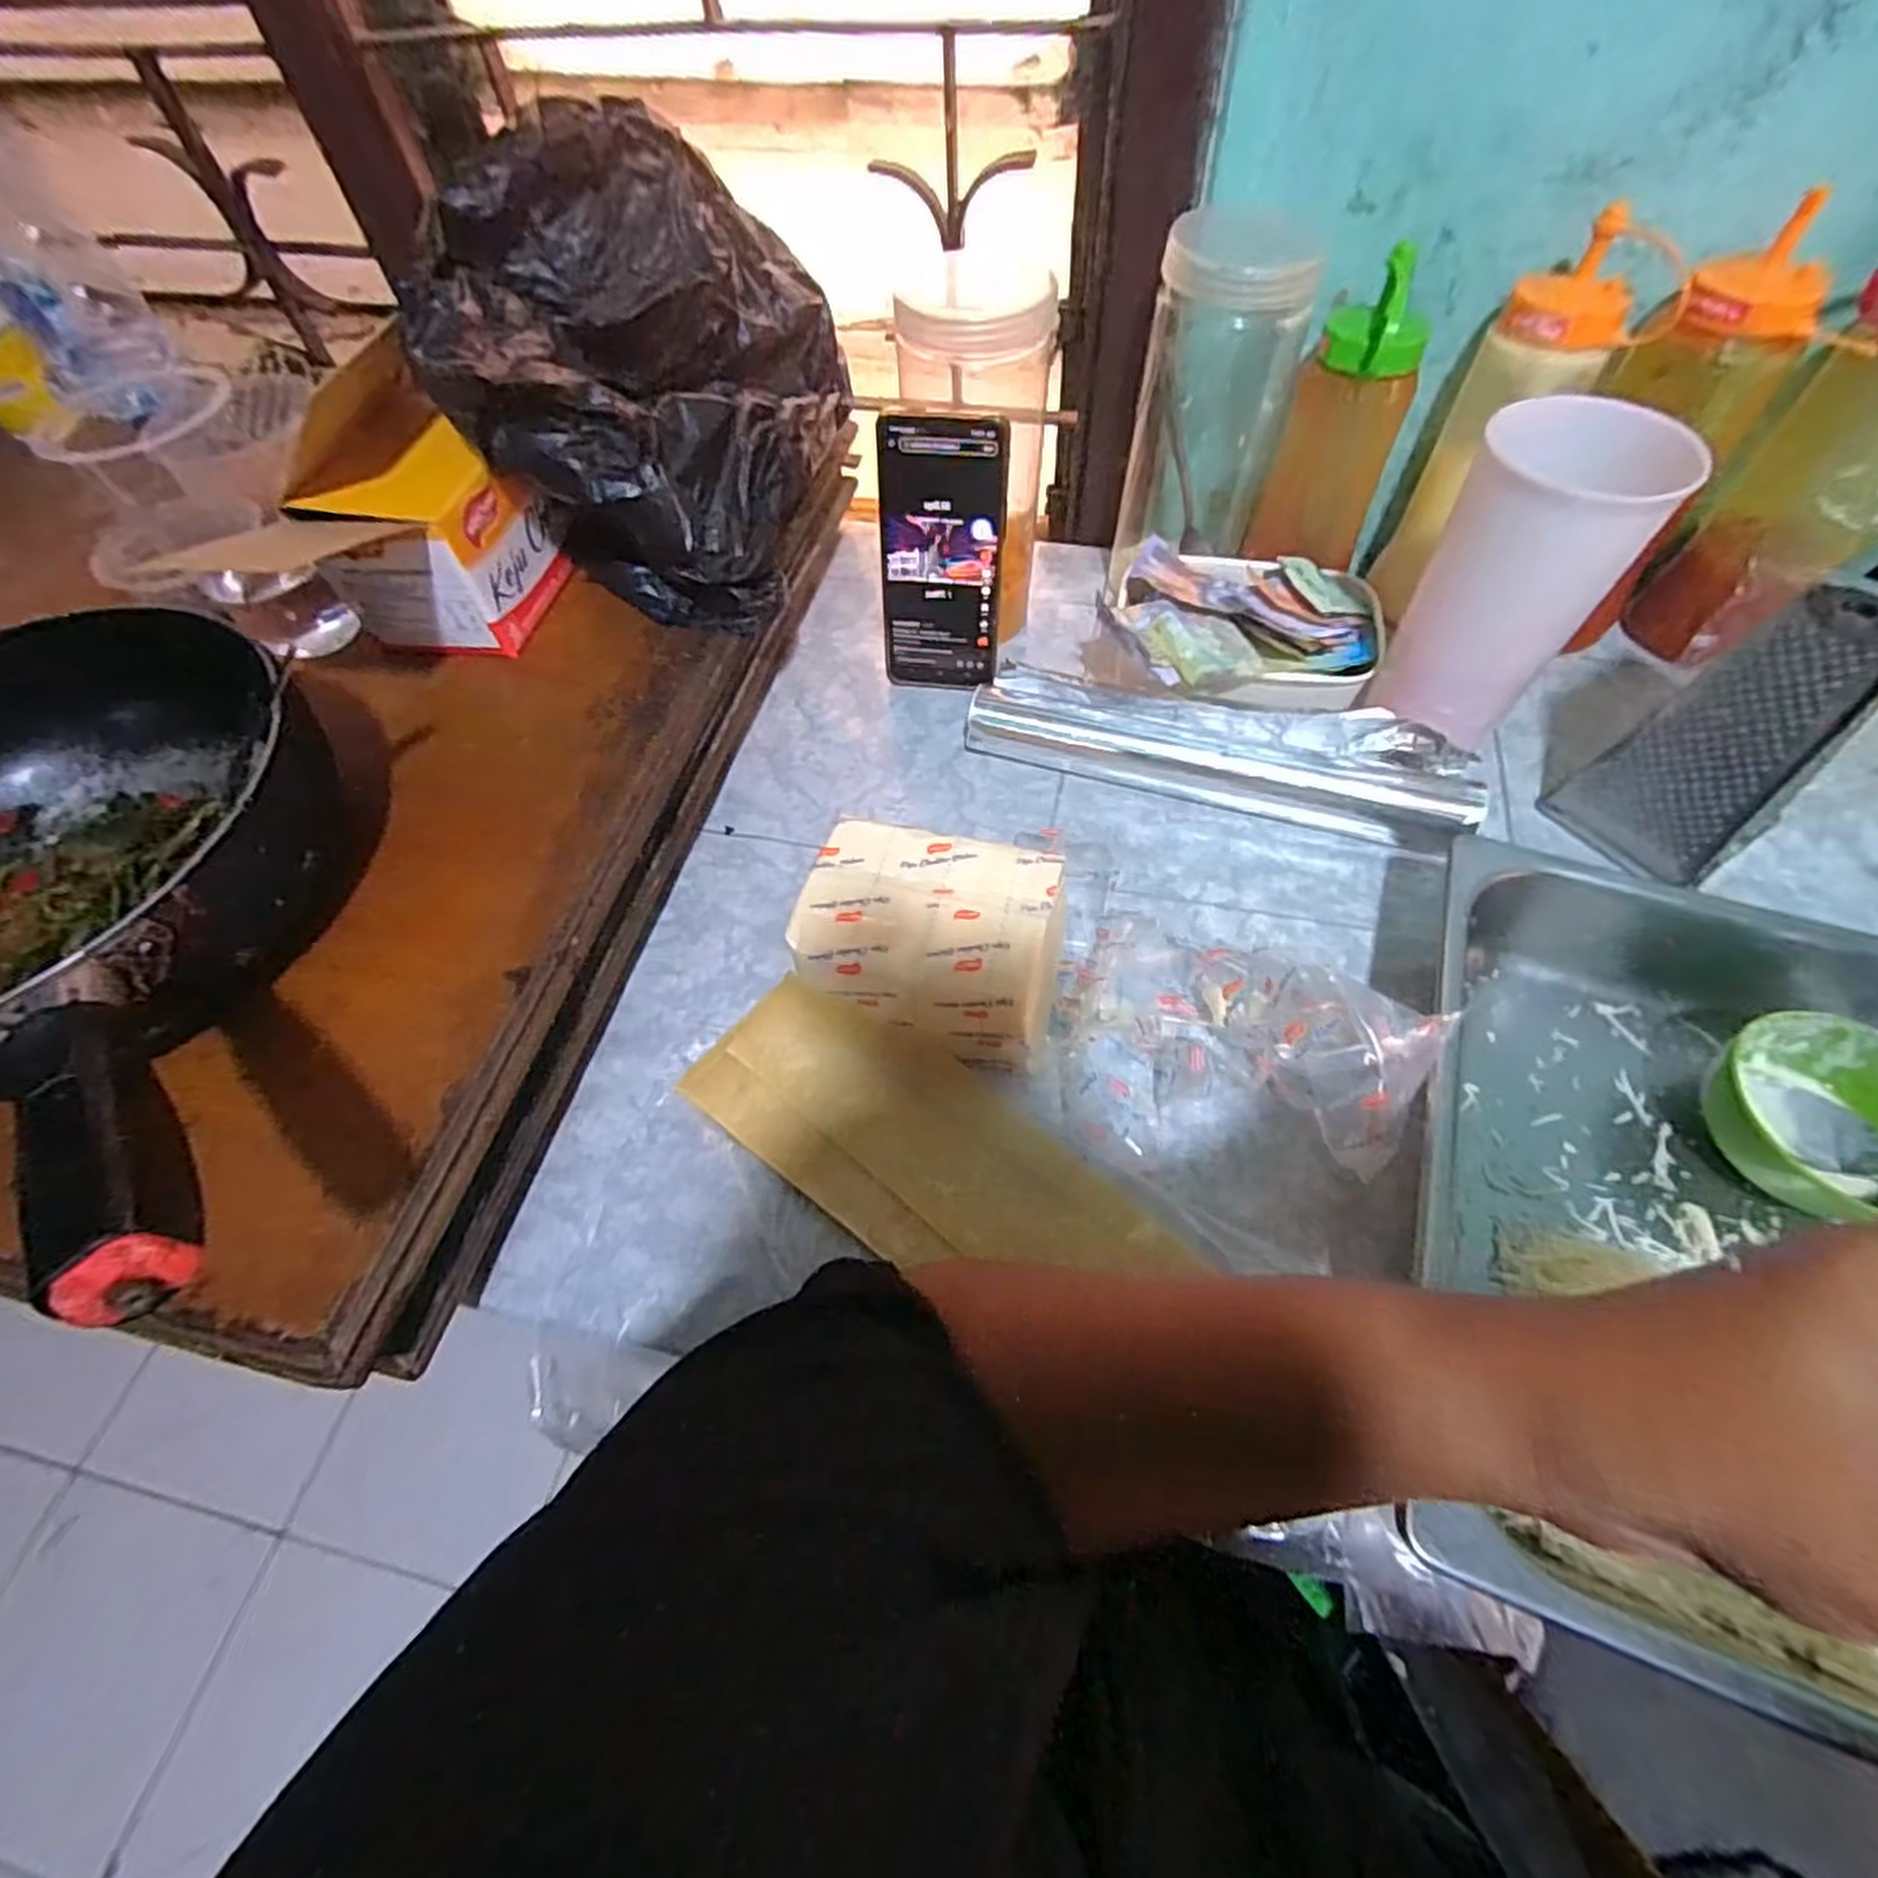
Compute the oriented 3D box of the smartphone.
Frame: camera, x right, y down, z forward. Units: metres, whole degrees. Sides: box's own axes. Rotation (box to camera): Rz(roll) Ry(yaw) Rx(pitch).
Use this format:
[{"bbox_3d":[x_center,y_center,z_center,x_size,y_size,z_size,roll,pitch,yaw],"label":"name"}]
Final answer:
[{"bbox_3d":[0.002,-0.238,0.508,0.077,0.167,0.011,8,47,6],"label":"smartphone"}]

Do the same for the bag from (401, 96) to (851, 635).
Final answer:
[{"bbox_3d":[-0.168,-0.343,0.477,0.176,0.171,0.266,3,58,5],"label":"bag"}]

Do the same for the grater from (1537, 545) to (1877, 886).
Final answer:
[{"bbox_3d":[0.428,-0.117,0.412,0.097,0.165,0.086,-32,62,-16],"label":"grater"}]

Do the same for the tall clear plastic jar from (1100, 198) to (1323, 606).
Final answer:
[{"bbox_3d":[0.179,-0.345,0.531,0.094,0.194,0.087,11,59,9],"label":"tall clear plastic jar"}]

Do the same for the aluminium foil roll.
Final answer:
[{"bbox_3d":[0.169,-0.119,0.497,0.300,0.045,0.068,15,60,12],"label":"aluminium foil roll"}]

